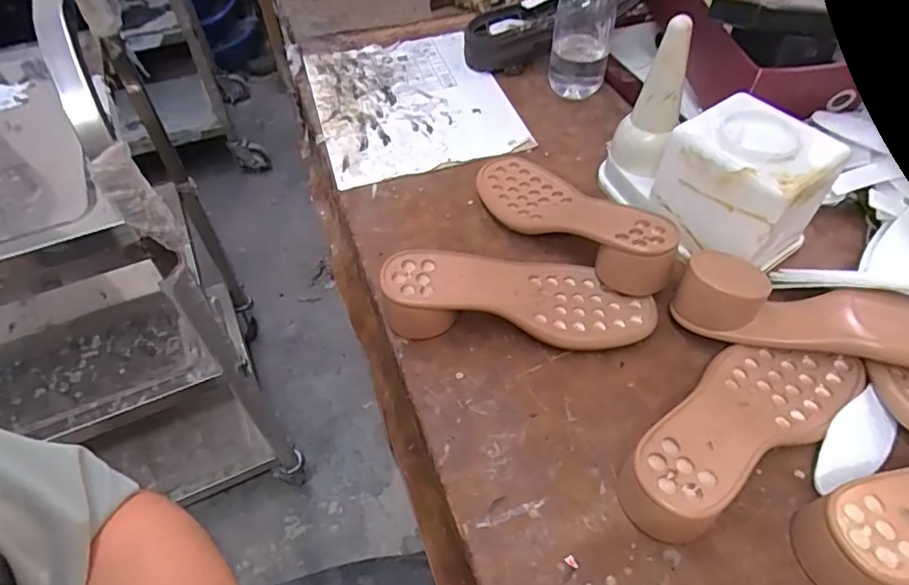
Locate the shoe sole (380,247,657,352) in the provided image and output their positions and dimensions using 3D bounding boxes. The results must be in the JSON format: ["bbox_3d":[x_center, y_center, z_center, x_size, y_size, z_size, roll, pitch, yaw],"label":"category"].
[{"bbox_3d":[0.057,-0.004,0.484,0.222,0.048,0.090,3,51,6],"label":"shoe sole"}]

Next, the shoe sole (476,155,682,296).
[{"bbox_3d":[0.108,-0.070,0.540,0.087,0.046,0.235,-29,42,-19],"label":"shoe sole"}]

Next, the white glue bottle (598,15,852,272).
[{"bbox_3d":[0.234,-0.133,0.496,0.095,0.145,0.181,-28,55,-18],"label":"white glue bottle"}]

